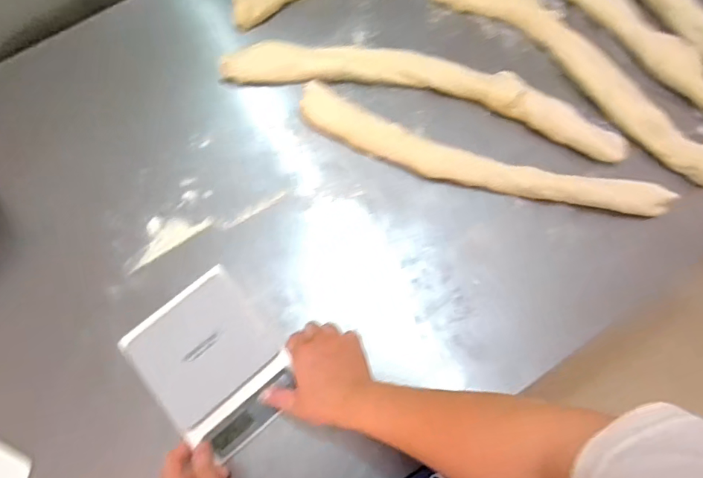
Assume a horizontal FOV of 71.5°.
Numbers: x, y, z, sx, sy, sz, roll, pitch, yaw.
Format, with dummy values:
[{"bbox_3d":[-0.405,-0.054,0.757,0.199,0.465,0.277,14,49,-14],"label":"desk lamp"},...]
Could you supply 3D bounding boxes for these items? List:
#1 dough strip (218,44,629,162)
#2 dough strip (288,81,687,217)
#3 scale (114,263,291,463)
[{"bbox_3d":[0.096,-0.209,0.686,0.564,0.042,0.093,12,74,4],"label":"dough strip"},{"bbox_3d":[0.165,-0.106,0.657,0.498,0.030,0.074,19,75,6],"label":"dough strip"},{"bbox_3d":[-0.157,0.143,0.569,0.149,0.038,0.175,-40,76,-12],"label":"scale"}]

